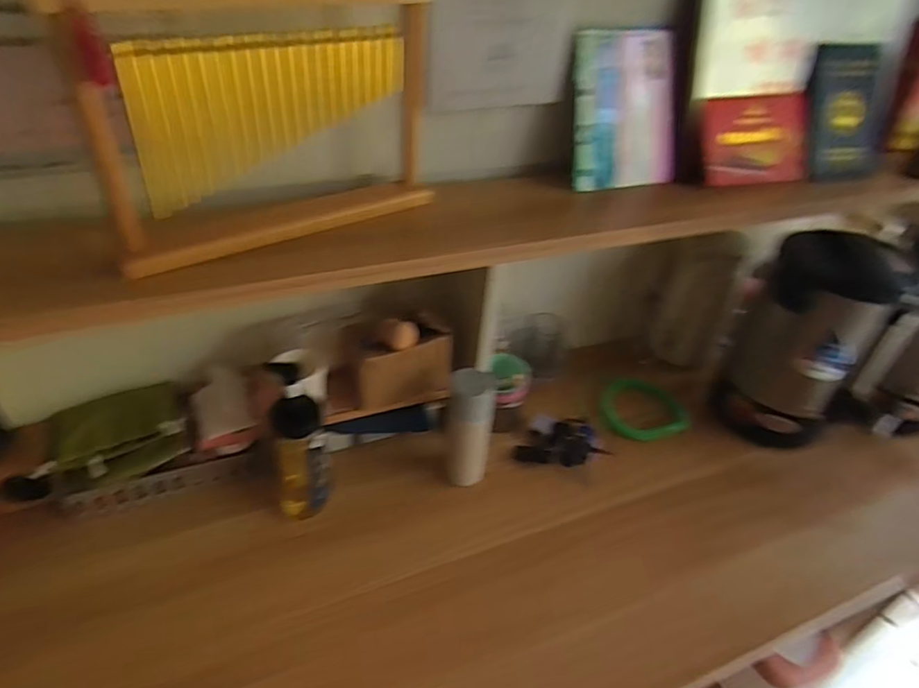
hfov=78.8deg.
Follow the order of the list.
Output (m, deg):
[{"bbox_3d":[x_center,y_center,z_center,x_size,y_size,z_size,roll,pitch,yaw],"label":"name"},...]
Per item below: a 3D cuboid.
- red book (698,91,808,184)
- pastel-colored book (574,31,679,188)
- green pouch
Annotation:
[{"bbox_3d":[0.475,-0.327,0.900,0.204,0.135,0.025,-15,14,-22],"label":"red book"},{"bbox_3d":[0.252,-0.347,0.833,0.175,0.210,0.026,-10,18,-14],"label":"pastel-colored book"},{"bbox_3d":[-0.479,0.129,0.790,0.164,0.075,0.111,-15,42,-25],"label":"green pouch"}]

